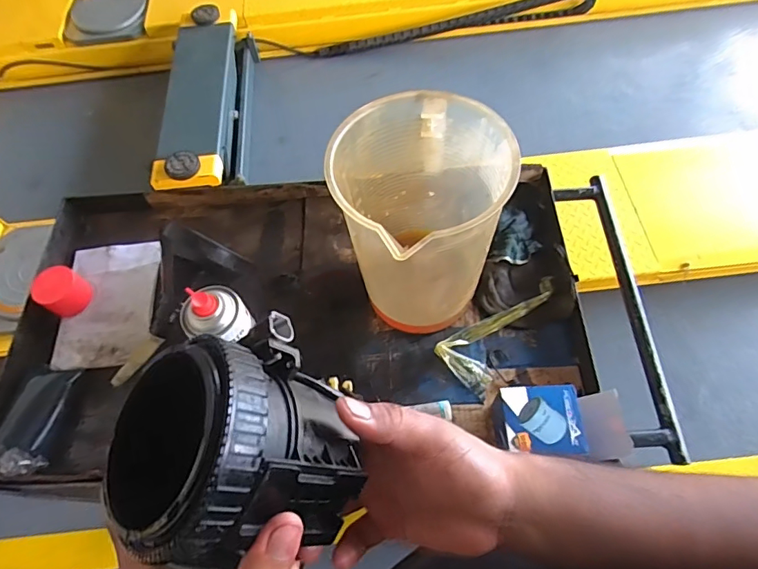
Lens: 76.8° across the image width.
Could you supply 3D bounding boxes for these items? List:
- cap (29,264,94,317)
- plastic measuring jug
[{"bbox_3d":[-0.492,0.013,0.739,0.067,0.049,0.073,27,67,16],"label":"cap"},{"bbox_3d":[0.052,-0.066,0.597,0.184,0.261,0.196,-2,63,3],"label":"plastic measuring jug"}]

